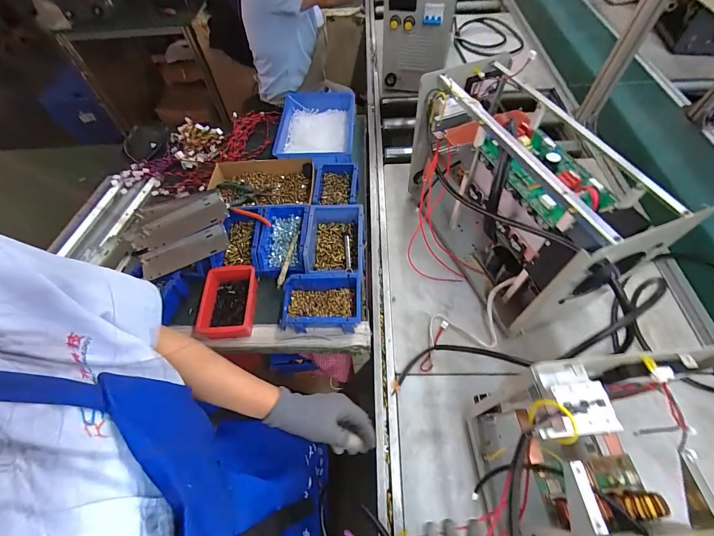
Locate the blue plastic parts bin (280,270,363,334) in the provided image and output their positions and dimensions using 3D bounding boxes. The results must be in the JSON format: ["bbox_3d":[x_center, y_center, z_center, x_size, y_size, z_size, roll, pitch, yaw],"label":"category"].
[{"bbox_3d":[-0.071,0.069,0.640,0.158,0.071,0.108,-2,57,2],"label":"blue plastic parts bin"}]

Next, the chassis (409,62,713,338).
[{"bbox_3d":[0.292,-0.148,0.653,0.189,0.299,0.469,-18,58,-8],"label":"chassis"}]

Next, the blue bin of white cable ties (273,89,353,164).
[{"bbox_3d":[-0.123,-0.387,0.932,0.229,0.100,0.329,-1,58,3],"label":"blue bin of white cable ties"}]

